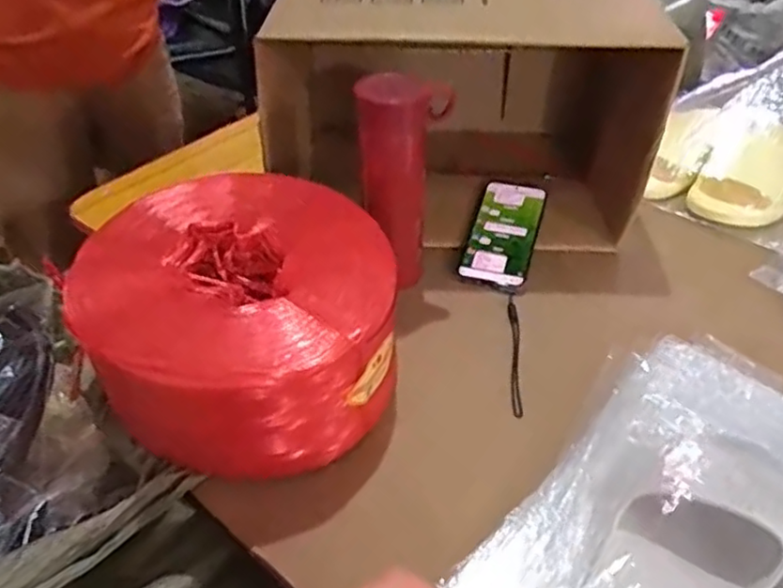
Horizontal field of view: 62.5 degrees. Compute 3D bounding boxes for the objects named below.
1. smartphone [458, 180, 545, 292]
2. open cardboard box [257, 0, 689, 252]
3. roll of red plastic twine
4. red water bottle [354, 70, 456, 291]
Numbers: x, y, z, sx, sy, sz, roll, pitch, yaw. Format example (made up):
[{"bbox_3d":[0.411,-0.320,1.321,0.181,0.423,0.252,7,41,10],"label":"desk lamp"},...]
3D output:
[{"bbox_3d":[0.131,-0.074,0.750,0.074,0.010,0.160,12,55,15],"label":"smartphone"},{"bbox_3d":[0.077,-0.241,0.788,0.404,0.255,0.321,1,41,4],"label":"open cardboard box"},{"bbox_3d":[-0.136,0.019,0.577,0.238,0.140,0.270,-30,48,-28],"label":"roll of red plastic twine"},{"bbox_3d":[0.013,-0.113,0.665,0.080,0.210,0.079,3,41,6],"label":"red water bottle"}]

